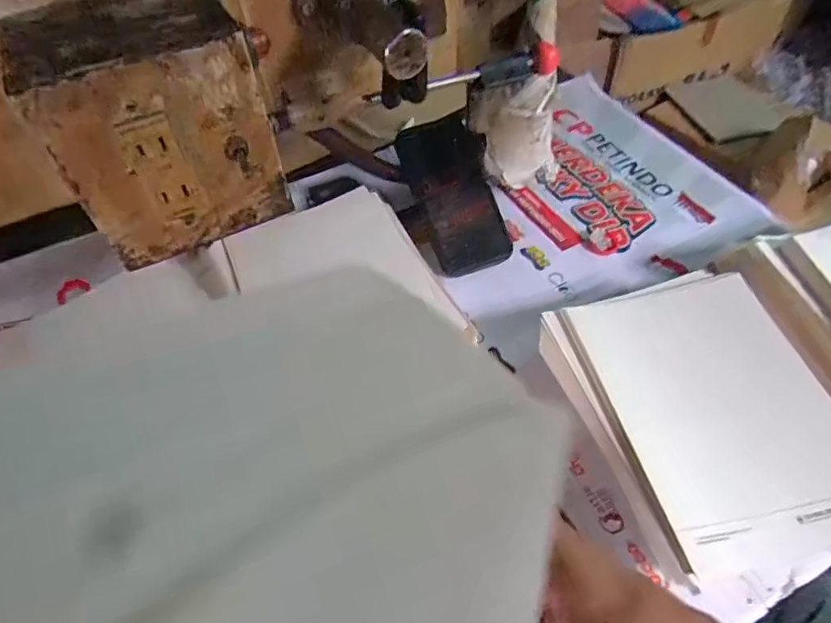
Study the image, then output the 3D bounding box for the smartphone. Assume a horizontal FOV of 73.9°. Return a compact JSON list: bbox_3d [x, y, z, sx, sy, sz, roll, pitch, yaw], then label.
[{"bbox_3d":[0.042,-0.125,0.601,0.081,0.018,0.163,-21,94,-4],"label":"smartphone"}]

